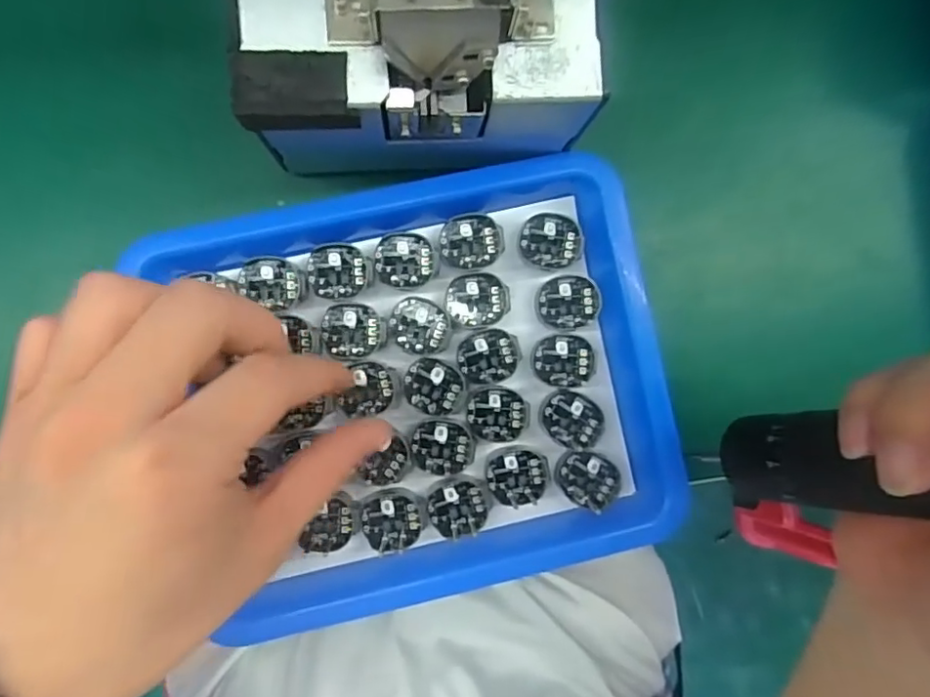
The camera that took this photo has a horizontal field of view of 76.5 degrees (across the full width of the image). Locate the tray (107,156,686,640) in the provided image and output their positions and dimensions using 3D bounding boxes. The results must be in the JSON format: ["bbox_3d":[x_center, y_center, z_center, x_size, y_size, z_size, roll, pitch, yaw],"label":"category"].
[{"bbox_3d":[-0.014,0.018,0.258,0.194,0.028,0.179,-14,89,-6],"label":"tray"}]

